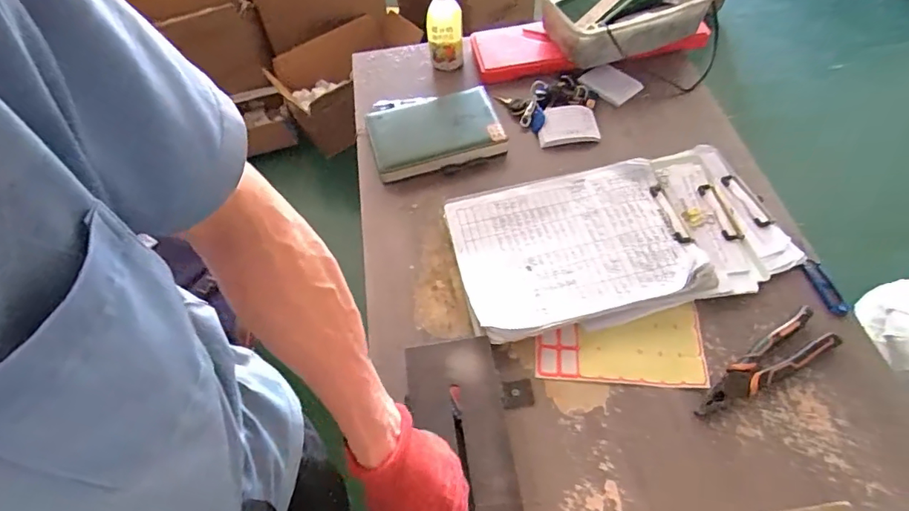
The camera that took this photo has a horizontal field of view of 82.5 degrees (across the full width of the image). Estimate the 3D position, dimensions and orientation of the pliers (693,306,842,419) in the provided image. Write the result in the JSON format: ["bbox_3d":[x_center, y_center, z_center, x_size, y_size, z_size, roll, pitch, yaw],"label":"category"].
[{"bbox_3d":[0.353,0.130,0.589,0.183,0.020,0.050,-31,59,-14],"label":"pliers"}]

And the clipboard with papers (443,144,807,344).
[{"bbox_3d":[0.213,-0.028,0.700,0.424,0.045,0.234,-12,56,-3],"label":"clipboard with papers"}]

